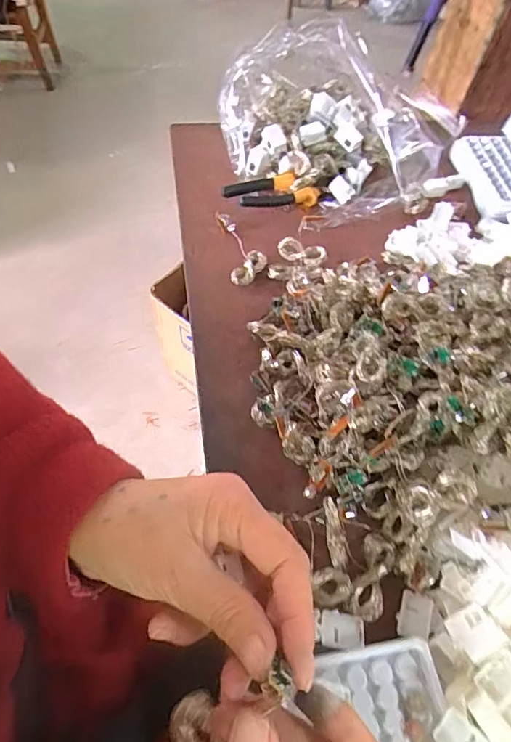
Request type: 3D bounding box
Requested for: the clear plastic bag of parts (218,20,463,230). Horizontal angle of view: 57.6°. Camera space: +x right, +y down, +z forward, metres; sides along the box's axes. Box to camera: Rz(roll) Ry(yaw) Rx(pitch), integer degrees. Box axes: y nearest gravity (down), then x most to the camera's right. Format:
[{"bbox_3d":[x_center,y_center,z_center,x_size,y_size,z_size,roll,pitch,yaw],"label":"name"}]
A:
[{"bbox_3d":[0.078,-0.260,0.498,0.205,0.110,0.213,-35,67,-23],"label":"clear plastic bag of parts"}]

